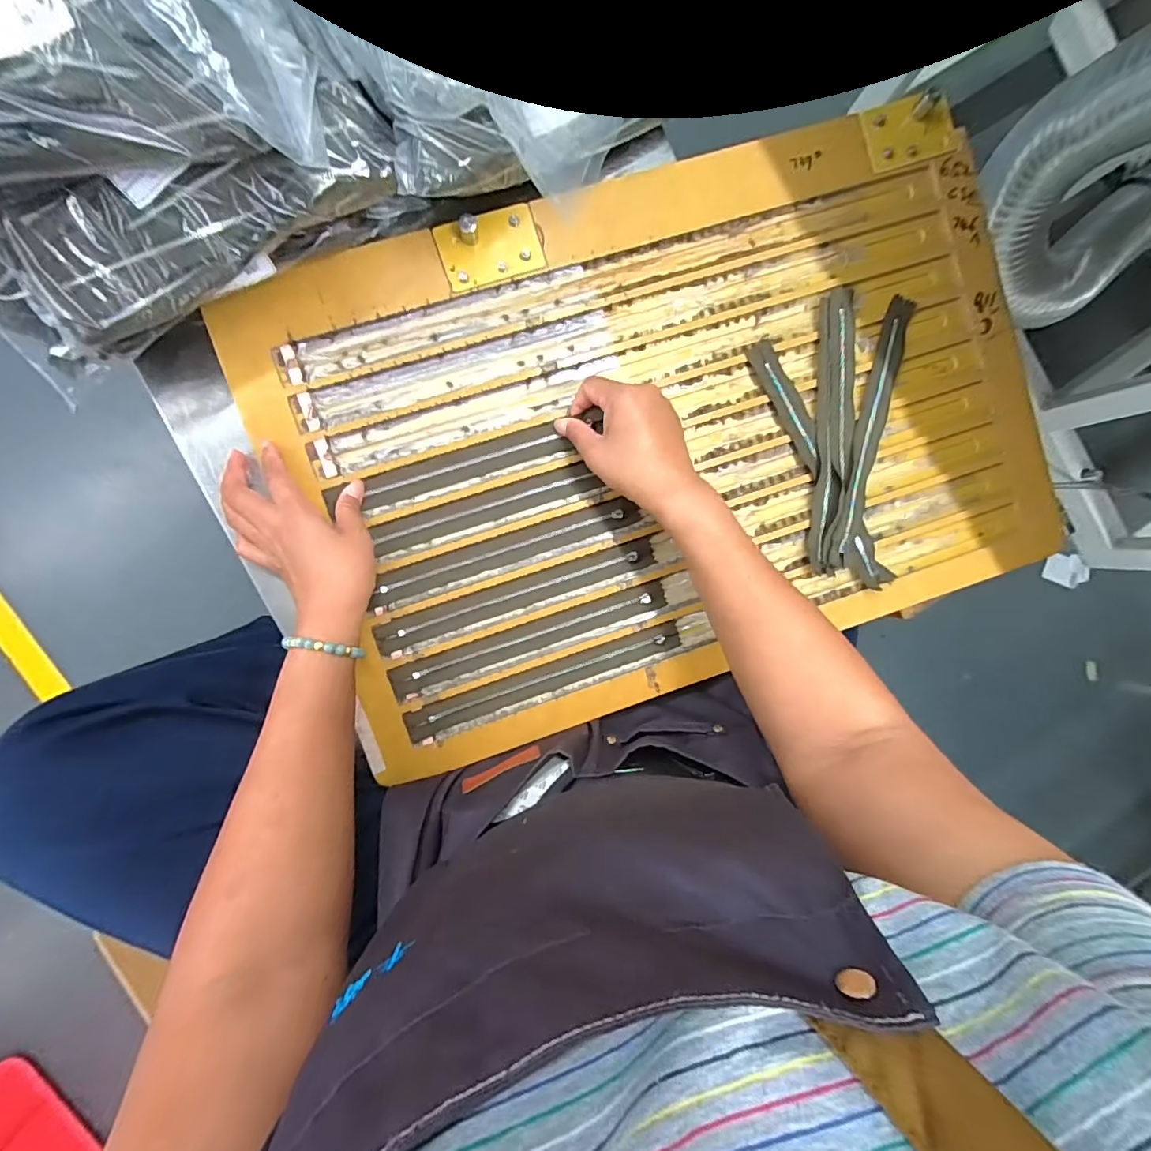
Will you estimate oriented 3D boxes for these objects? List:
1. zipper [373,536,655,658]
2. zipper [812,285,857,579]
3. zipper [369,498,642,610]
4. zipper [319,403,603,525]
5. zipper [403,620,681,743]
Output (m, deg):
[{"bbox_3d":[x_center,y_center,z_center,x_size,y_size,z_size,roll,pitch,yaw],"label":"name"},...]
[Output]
[{"bbox_3d":[-0.050,0.018,0.443,0.256,0.009,0.027,-18,94,-5],"label":"zipper"},{"bbox_3d":[0.245,-0.134,0.461,0.037,0.011,0.260,1,92,-6],"label":"zipper"},{"bbox_3d":[-0.060,-0.022,0.438,0.240,0.006,0.027,-18,94,-5],"label":"zipper"},{"bbox_3d":[-0.096,-0.097,0.427,0.240,0.017,0.026,-18,94,-4],"label":"zipper"},{"bbox_3d":[-0.025,0.096,0.447,0.255,0.008,0.025,-18,94,-5],"label":"zipper"}]

